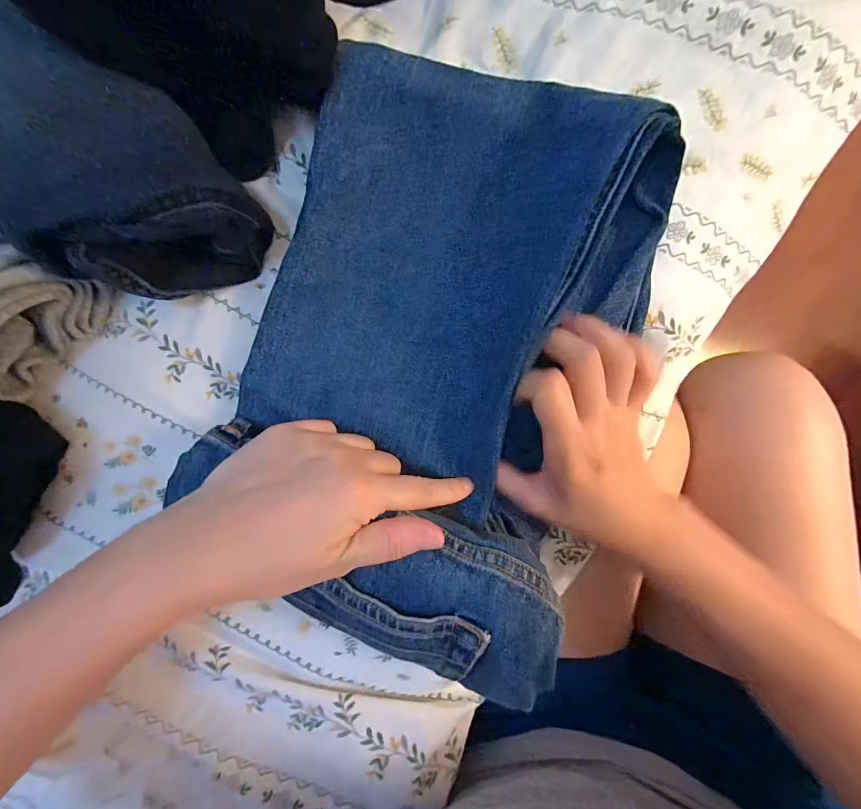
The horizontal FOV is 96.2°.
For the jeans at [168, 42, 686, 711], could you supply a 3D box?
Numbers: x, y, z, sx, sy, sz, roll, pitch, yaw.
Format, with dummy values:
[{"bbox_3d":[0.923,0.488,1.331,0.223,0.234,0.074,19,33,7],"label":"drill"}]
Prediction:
[{"bbox_3d":[0.001,-0.033,0.214,0.213,0.076,0.305,19,95,4],"label":"jeans"}]

